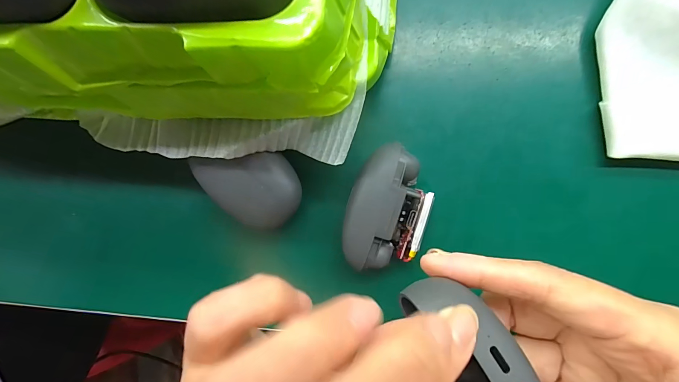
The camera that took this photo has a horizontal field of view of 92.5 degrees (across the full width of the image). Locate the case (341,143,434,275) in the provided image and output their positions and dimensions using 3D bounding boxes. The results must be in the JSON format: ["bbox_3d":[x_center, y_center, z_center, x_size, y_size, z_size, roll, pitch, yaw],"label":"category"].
[{"bbox_3d":[0.026,0.009,0.168,0.040,0.027,0.061,16,95,8],"label":"case"}]

